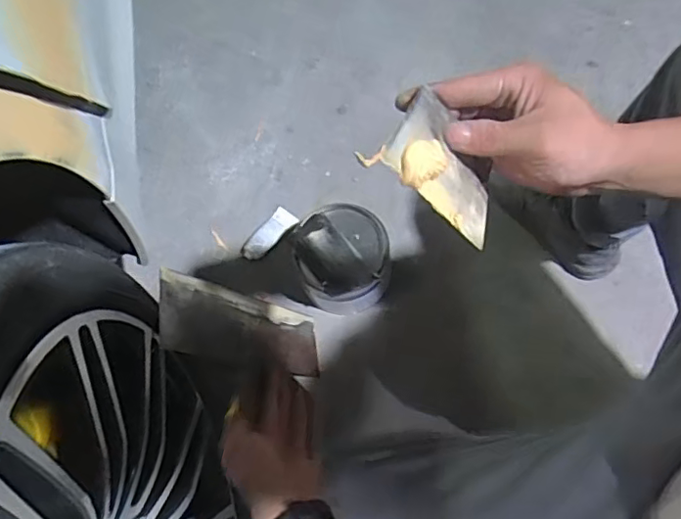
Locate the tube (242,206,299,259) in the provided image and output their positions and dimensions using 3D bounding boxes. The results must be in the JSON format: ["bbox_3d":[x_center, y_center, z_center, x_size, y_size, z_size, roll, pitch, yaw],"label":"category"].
[{"bbox_3d":[-0.123,-0.041,0.998,0.045,0.018,0.109,35,78,17],"label":"tube"}]

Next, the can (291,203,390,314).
[{"bbox_3d":[-0.001,0.000,0.918,0.140,0.092,0.158,-13,69,2],"label":"can"}]

